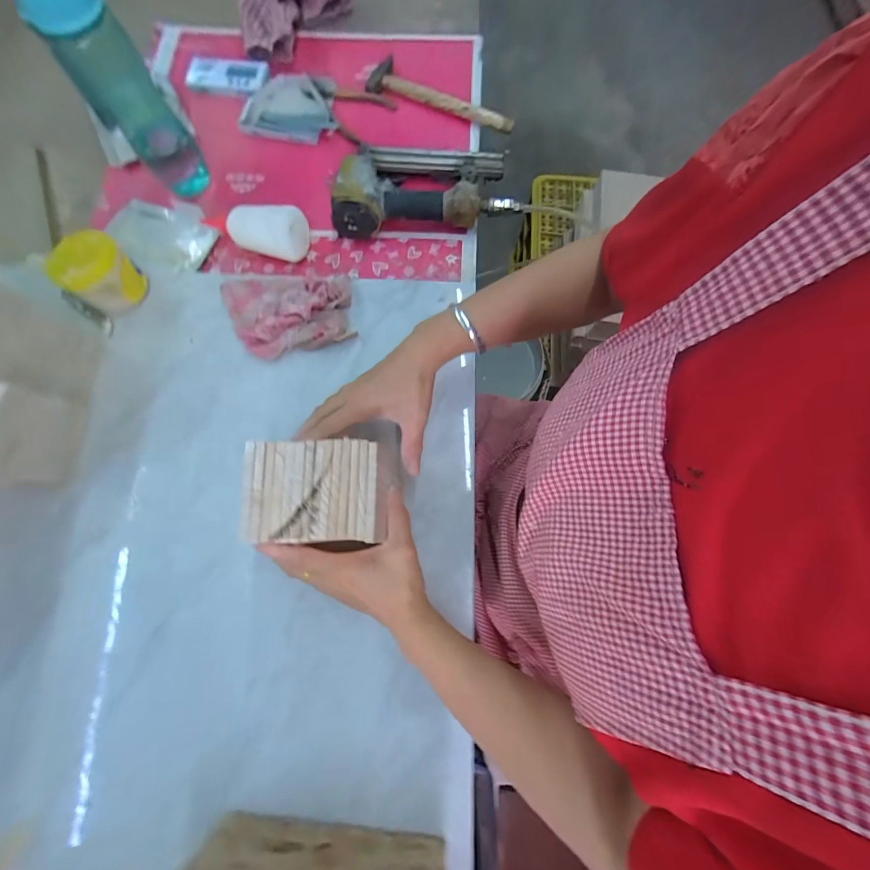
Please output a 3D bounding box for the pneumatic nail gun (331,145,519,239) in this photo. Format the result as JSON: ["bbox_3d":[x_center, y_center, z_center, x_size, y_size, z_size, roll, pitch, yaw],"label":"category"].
[{"bbox_3d":[-0.018,-0.355,0.535,0.246,0.061,0.144,-6,74,-4],"label":"pneumatic nail gun"}]

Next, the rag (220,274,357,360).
[{"bbox_3d":[-0.183,-0.159,0.485,0.152,0.029,0.111,-13,75,-6],"label":"rag"}]

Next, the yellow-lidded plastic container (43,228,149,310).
[{"bbox_3d":[-0.410,-0.196,0.470,0.067,0.065,0.075,30,75,6],"label":"yellow-lidded plastic container"}]

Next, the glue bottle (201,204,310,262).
[{"bbox_3d":[-0.249,-0.277,0.518,0.150,0.060,0.051,10,74,1],"label":"glue bottle"}]

